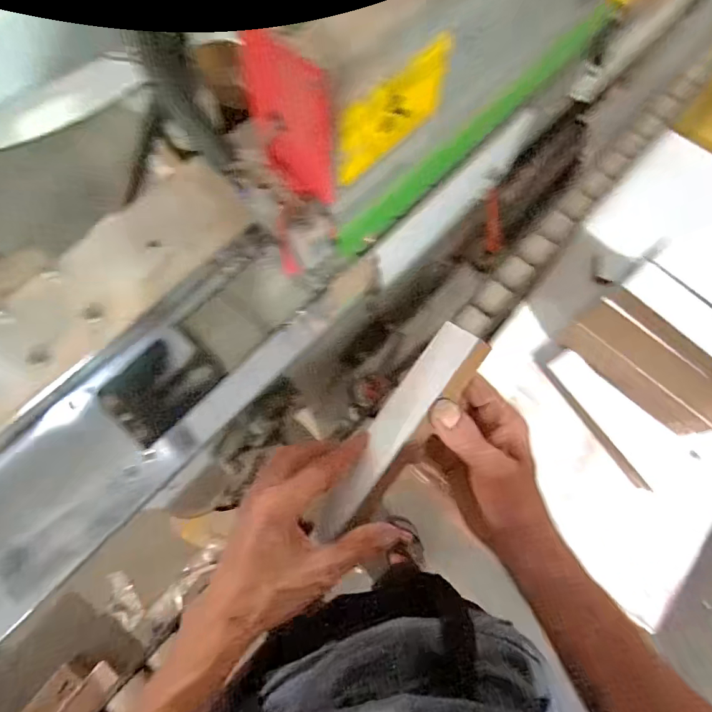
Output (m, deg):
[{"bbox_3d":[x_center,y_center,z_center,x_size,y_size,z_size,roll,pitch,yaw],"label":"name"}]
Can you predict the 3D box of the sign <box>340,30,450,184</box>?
[{"bbox_3d":[0.031,-0.187,0.348,0.008,0.070,0.126,39,74,10],"label":"sign"}]

